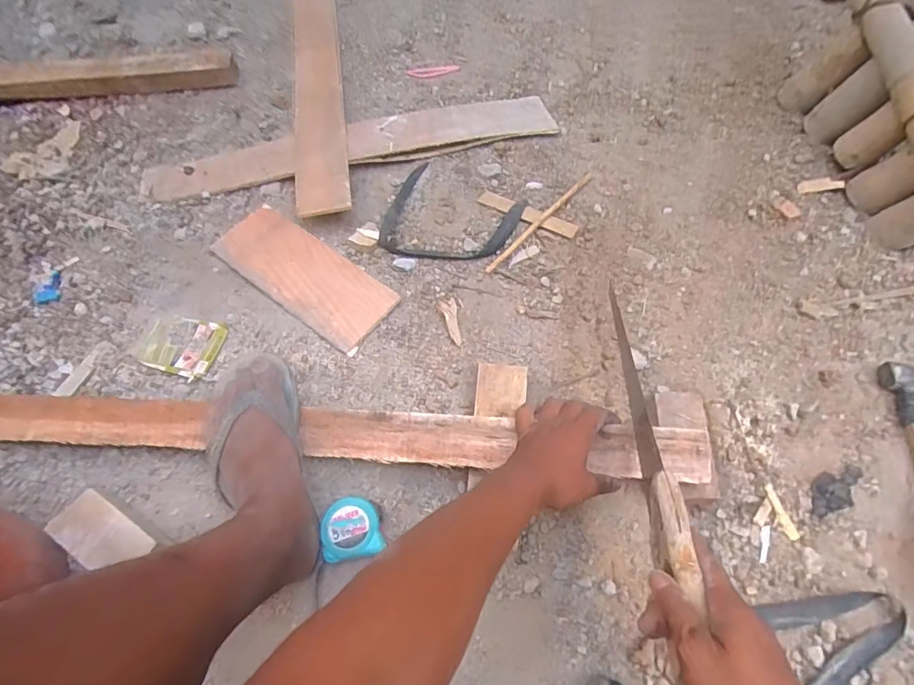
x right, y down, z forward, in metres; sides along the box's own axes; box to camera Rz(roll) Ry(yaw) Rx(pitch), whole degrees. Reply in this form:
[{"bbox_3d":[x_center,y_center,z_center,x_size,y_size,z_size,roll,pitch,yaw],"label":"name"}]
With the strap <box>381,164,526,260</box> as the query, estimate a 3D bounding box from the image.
[{"bbox_3d":[-0.019,-0.188,0.760,0.199,0.019,0.178,26,66,15],"label":"strap"}]

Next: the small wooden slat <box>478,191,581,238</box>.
[{"bbox_3d":[0.108,-0.200,0.771,0.162,0.010,0.029,28,71,20],"label":"small wooden slat"}]

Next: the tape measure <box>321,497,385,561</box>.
[{"bbox_3d":[-0.118,0.209,0.557,0.063,0.035,0.065,-1,62,2],"label":"tape measure"}]

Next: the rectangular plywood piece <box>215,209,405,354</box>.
[{"bbox_3d":[-0.227,-0.105,0.726,0.296,0.016,0.111,35,69,18],"label":"rectangular plywood piece"}]

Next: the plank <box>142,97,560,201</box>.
[{"bbox_3d":[-0.181,-0.338,0.844,0.683,0.022,0.105,-10,62,-3],"label":"plank"}]

